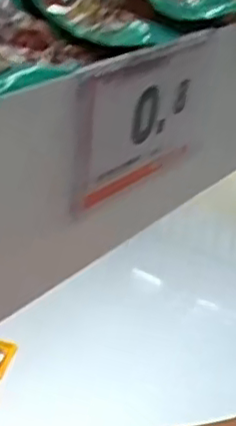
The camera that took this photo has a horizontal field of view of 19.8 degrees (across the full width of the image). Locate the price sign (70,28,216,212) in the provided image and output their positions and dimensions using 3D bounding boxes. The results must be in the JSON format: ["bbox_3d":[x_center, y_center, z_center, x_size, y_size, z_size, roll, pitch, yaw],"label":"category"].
[{"bbox_3d":[0.016,-0.046,0.303,0.010,0.058,0.105,20,32,30],"label":"price sign"}]

